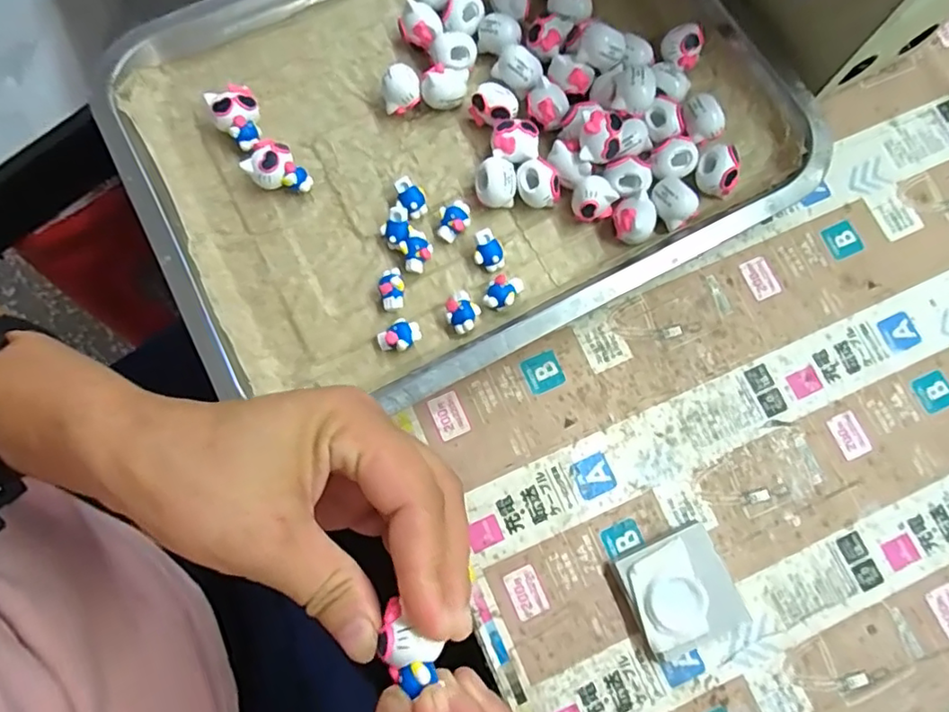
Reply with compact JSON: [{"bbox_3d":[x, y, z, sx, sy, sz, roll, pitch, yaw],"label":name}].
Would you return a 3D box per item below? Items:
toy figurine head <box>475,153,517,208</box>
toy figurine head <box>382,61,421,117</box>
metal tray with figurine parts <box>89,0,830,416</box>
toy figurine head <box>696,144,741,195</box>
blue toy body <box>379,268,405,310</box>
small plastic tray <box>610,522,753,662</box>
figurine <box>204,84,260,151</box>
[{"bbox_3d":[0.011,-0.095,0.317,0.022,0.018,0.025,-1,73,1],"label":"toy figurine head"},{"bbox_3d":[-0.042,-0.152,0.329,0.020,0.020,0.024,-7,74,-1],"label":"toy figurine head"},{"bbox_3d":[-0.008,-0.132,0.321,0.343,0.029,0.259,-27,75,-7],"label":"metal tray with figurine parts"},{"bbox_3d":[0.132,-0.100,0.315,0.020,0.021,0.020,10,74,4],"label":"toy figurine head"},{"bbox_3d":[-0.043,-0.034,0.305,0.013,0.013,0.020,-15,74,-4],"label":"blue toy body"},{"bbox_3d":[0.101,0.116,0.281,0.050,0.015,0.054,-24,75,-6],"label":"small plastic tray"},{"bbox_3d":[-0.131,-0.131,0.323,0.024,0.022,0.033,-19,74,-5],"label":"figurine"}]

